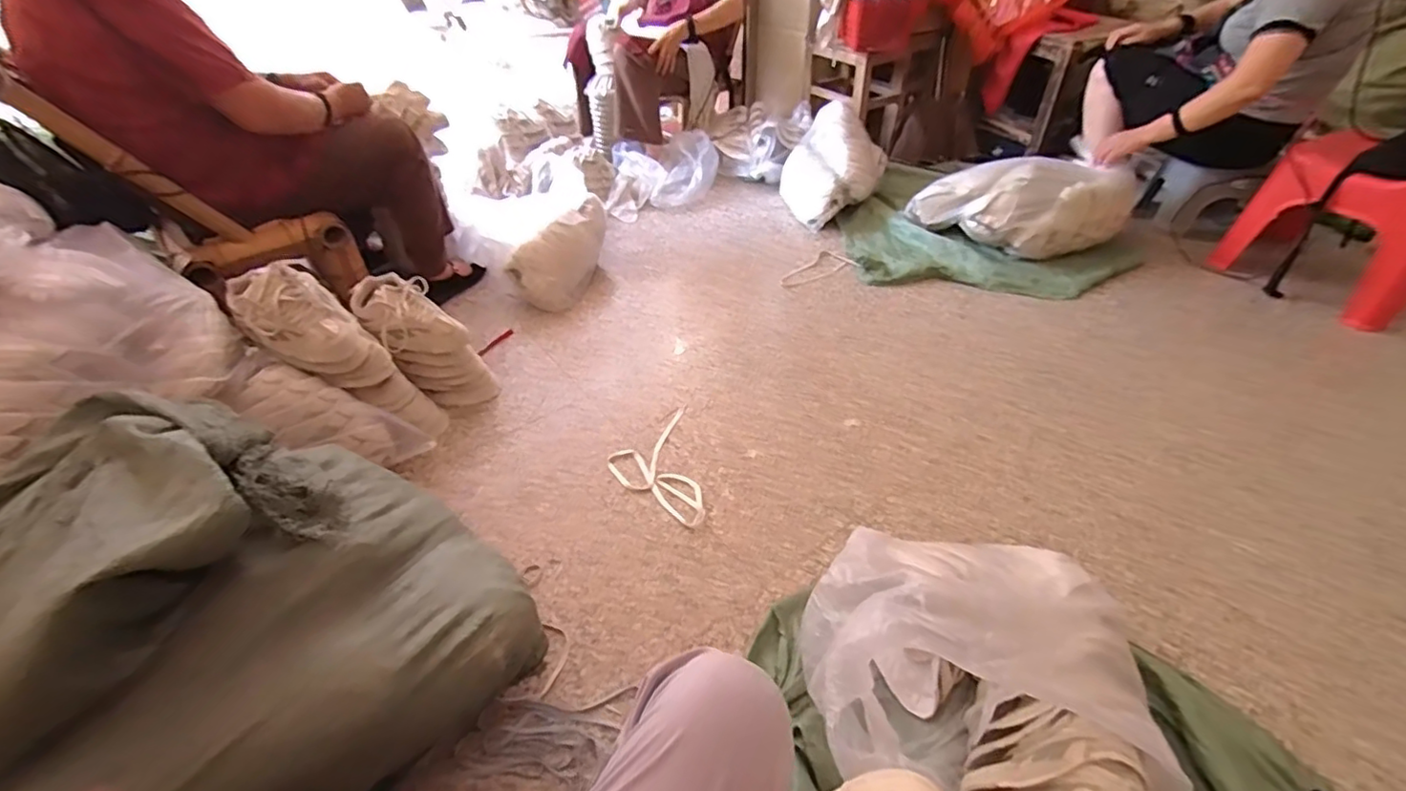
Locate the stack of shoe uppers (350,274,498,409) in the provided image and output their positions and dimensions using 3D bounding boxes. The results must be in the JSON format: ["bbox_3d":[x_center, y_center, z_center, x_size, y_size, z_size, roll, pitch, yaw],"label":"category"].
[{"bbox_3d":[-0.586,-0.113,1.325,0.135,0.344,0.147,-15,38,23],"label":"stack of shoe uppers"}]

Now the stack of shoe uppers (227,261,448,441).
[{"bbox_3d":[-0.656,-0.061,1.152,0.111,0.438,0.121,-25,40,17],"label":"stack of shoe uppers"}]

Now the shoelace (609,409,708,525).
[{"bbox_3d":[-0.103,0.147,1.235,0.169,0.009,0.305,-8,43,-7],"label":"shoelace"}]

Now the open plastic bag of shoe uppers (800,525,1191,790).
[{"bbox_3d":[0.372,0.357,0.813,0.457,0.272,0.422,9,44,11],"label":"open plastic bag of shoe uppers"}]

